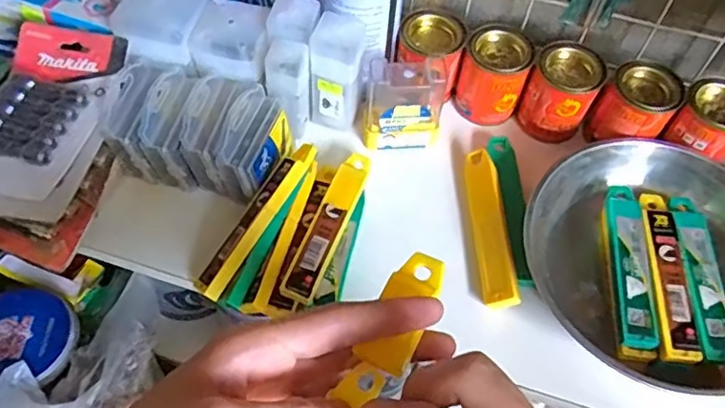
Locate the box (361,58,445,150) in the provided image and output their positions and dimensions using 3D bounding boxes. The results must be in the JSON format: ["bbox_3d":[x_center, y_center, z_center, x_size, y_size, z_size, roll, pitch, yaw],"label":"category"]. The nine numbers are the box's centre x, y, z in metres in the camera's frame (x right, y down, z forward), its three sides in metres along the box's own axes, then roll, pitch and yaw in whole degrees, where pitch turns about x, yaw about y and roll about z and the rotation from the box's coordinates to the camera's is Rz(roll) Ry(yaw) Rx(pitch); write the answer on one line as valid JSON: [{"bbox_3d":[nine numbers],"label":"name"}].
[{"bbox_3d":[0.033,-0.081,0.480,0.062,0.071,0.031,2,54,-3],"label":"box"}]

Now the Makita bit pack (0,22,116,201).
[{"bbox_3d":[-0.236,-0.072,0.429,0.088,0.016,0.143,14,60,7],"label":"Makita bit pack"}]

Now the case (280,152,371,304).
[{"bbox_3d":[-0.024,0.011,0.440,0.024,0.007,0.131,19,55,10],"label":"case"}]

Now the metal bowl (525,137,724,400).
[{"bbox_3d":[0.217,0.036,0.437,0.187,0.068,0.207,8,54,2],"label":"metal bowl"}]

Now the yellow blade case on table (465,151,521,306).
[{"bbox_3d":[0.098,0.015,0.453,0.023,0.018,0.133,1,54,-4],"label":"yellow blade case on table"}]

